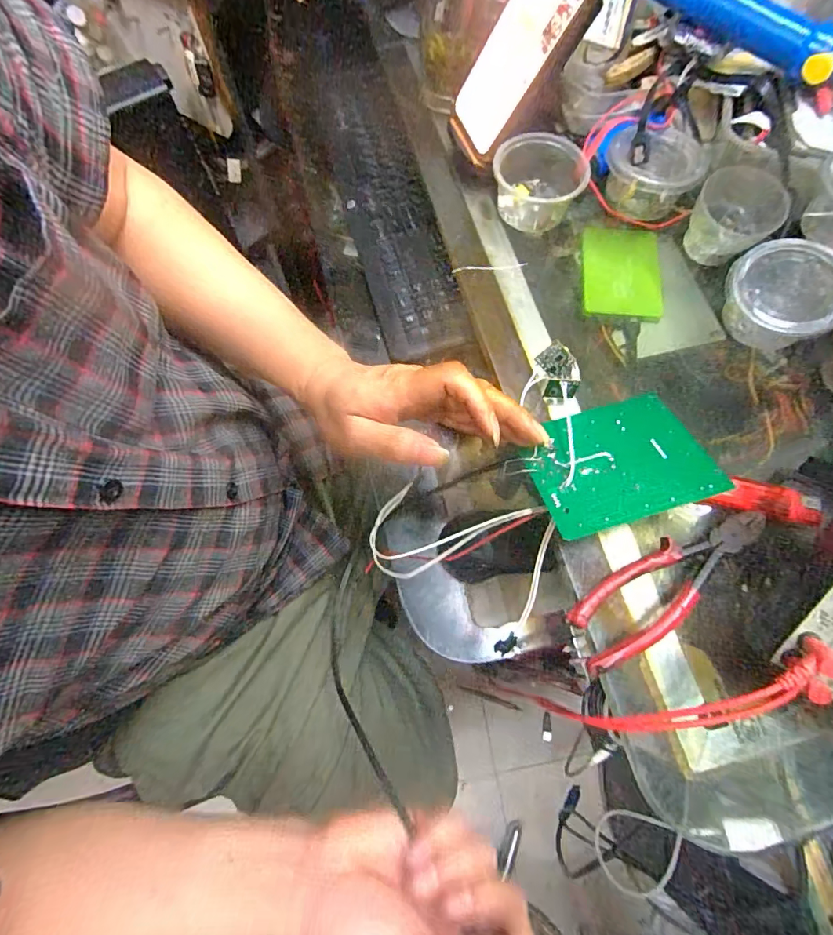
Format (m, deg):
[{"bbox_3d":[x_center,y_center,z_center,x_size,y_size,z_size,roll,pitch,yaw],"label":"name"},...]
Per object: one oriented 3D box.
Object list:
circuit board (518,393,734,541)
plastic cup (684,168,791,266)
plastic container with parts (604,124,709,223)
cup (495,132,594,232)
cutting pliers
[{"bbox_3d":[0.132,-0.005,0.312,0.109,0.004,0.088,-16,54,-3],"label":"circuit board"},{"bbox_3d":[0.256,-0.201,0.377,0.063,0.046,0.057,32,73,11],"label":"plastic cup"},{"bbox_3d":[0.198,-0.252,0.396,0.078,0.043,0.068,19,71,7],"label":"plastic container with parts"},{"bbox_3d":[0.104,-0.242,0.395,0.067,0.046,0.073,0,70,0],"label":"cup"},{"bbox_3d":[0.162,0.070,0.294,0.157,0.020,0.042,-30,73,-10],"label":"cutting pliers"}]

